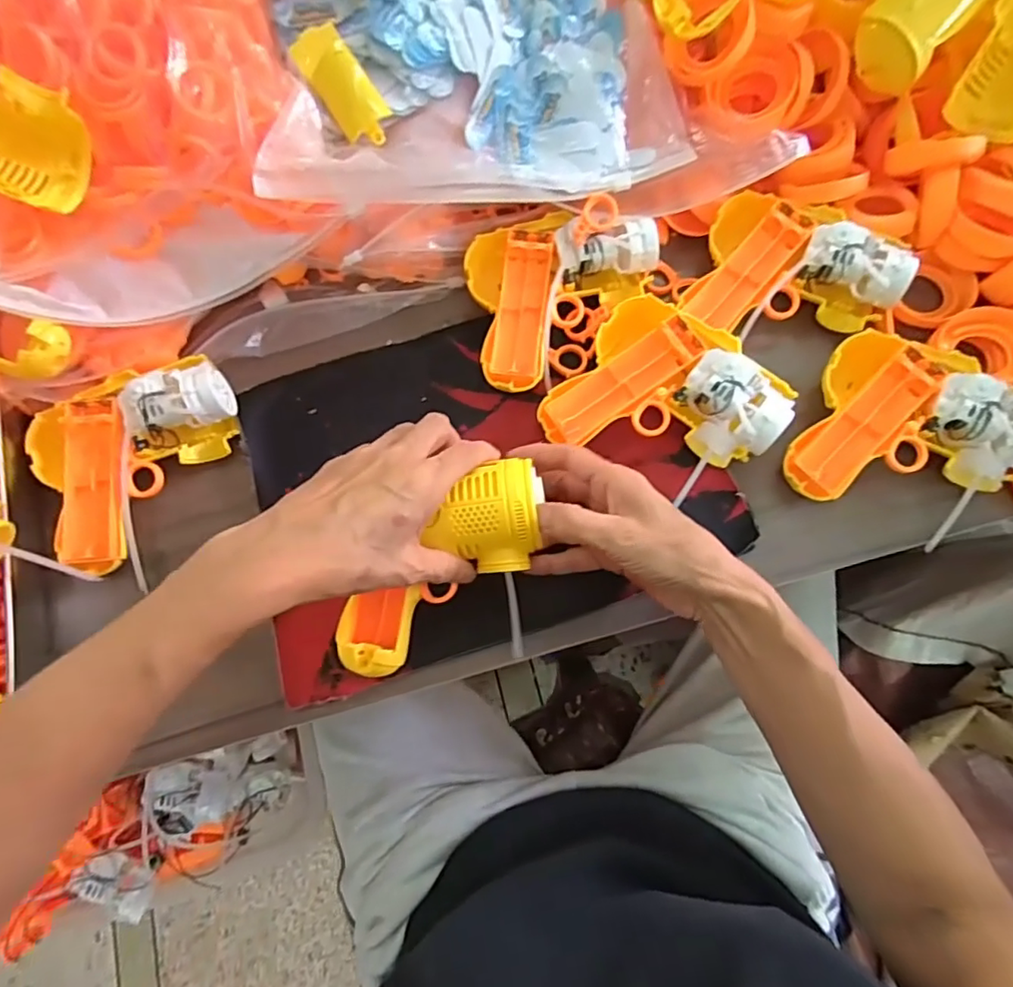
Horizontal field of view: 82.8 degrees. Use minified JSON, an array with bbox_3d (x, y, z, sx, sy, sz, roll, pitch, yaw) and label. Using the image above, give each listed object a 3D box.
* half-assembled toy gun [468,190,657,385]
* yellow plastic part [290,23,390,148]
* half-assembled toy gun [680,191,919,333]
[{"bbox_3d":[0.043,-0.143,0.414,0.135,0.041,0.122,-10,74,-1],"label":"half-assembled toy gun"},{"bbox_3d":[-0.105,-0.263,0.373,0.033,0.007,0.081,-35,92,-7],"label":"yellow plastic part"},{"bbox_3d":[0.201,-0.166,0.411,0.148,0.040,0.104,5,75,4],"label":"half-assembled toy gun"}]

